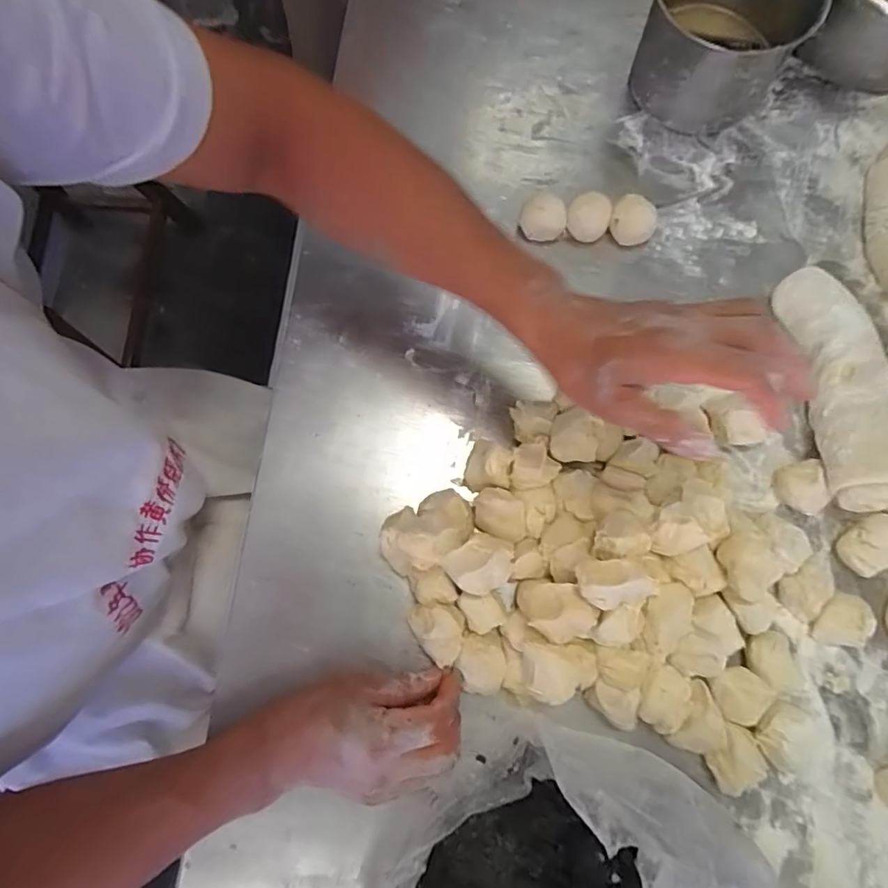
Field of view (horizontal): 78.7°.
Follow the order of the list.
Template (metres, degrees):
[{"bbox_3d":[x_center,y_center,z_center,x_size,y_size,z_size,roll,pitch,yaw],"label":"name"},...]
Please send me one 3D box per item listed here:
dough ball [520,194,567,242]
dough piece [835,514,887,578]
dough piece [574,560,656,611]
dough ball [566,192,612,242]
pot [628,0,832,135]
[{"bbox_3d":[0.096,-0.219,0.535,0.042,0.037,0.038,10,76,1],"label":"dough ball"},{"bbox_3d":[0.367,0.088,0.466,0.053,0.024,0.043,-19,77,-6],"label":"dough piece"},{"bbox_3d":[0.125,0.104,0.402,0.059,0.040,0.034,1,76,-1],"label":"dough piece"},{"bbox_3d":[0.142,-0.222,0.537,0.040,0.037,0.035,26,77,5],"label":"dough ball"},{"bbox_3d":[0.273,-0.407,0.546,0.144,0.108,0.149,26,77,5],"label":"pot"}]

